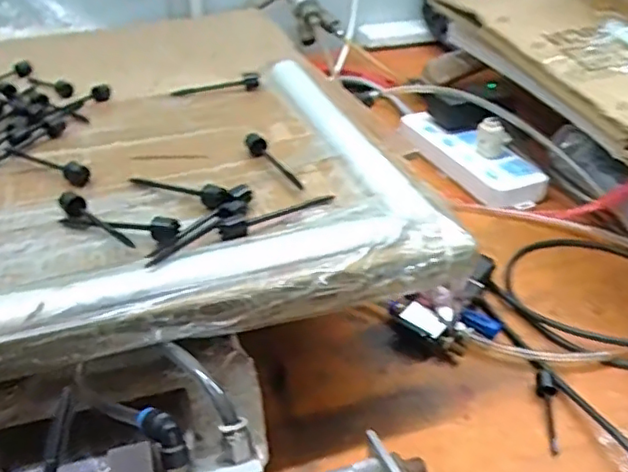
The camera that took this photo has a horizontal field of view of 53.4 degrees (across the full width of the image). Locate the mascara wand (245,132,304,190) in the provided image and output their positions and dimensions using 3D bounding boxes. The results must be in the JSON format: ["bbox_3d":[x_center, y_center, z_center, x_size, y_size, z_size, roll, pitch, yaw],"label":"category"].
[{"bbox_3d":[-0.031,-0.057,0.468,0.017,0.015,0.070,-16,37,-20],"label":"mascara wand"}]

